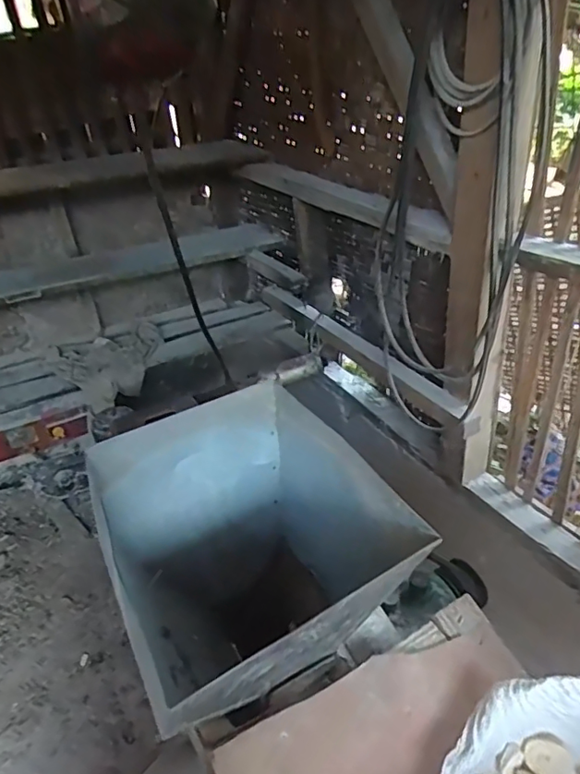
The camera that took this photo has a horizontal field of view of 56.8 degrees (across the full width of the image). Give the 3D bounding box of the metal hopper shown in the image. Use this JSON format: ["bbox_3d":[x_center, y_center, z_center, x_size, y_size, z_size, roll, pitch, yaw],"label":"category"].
[{"bbox_3d":[-0.041,0.182,0.519,0.222,0.223,0.270,-20,35,-21],"label":"metal hopper"}]

